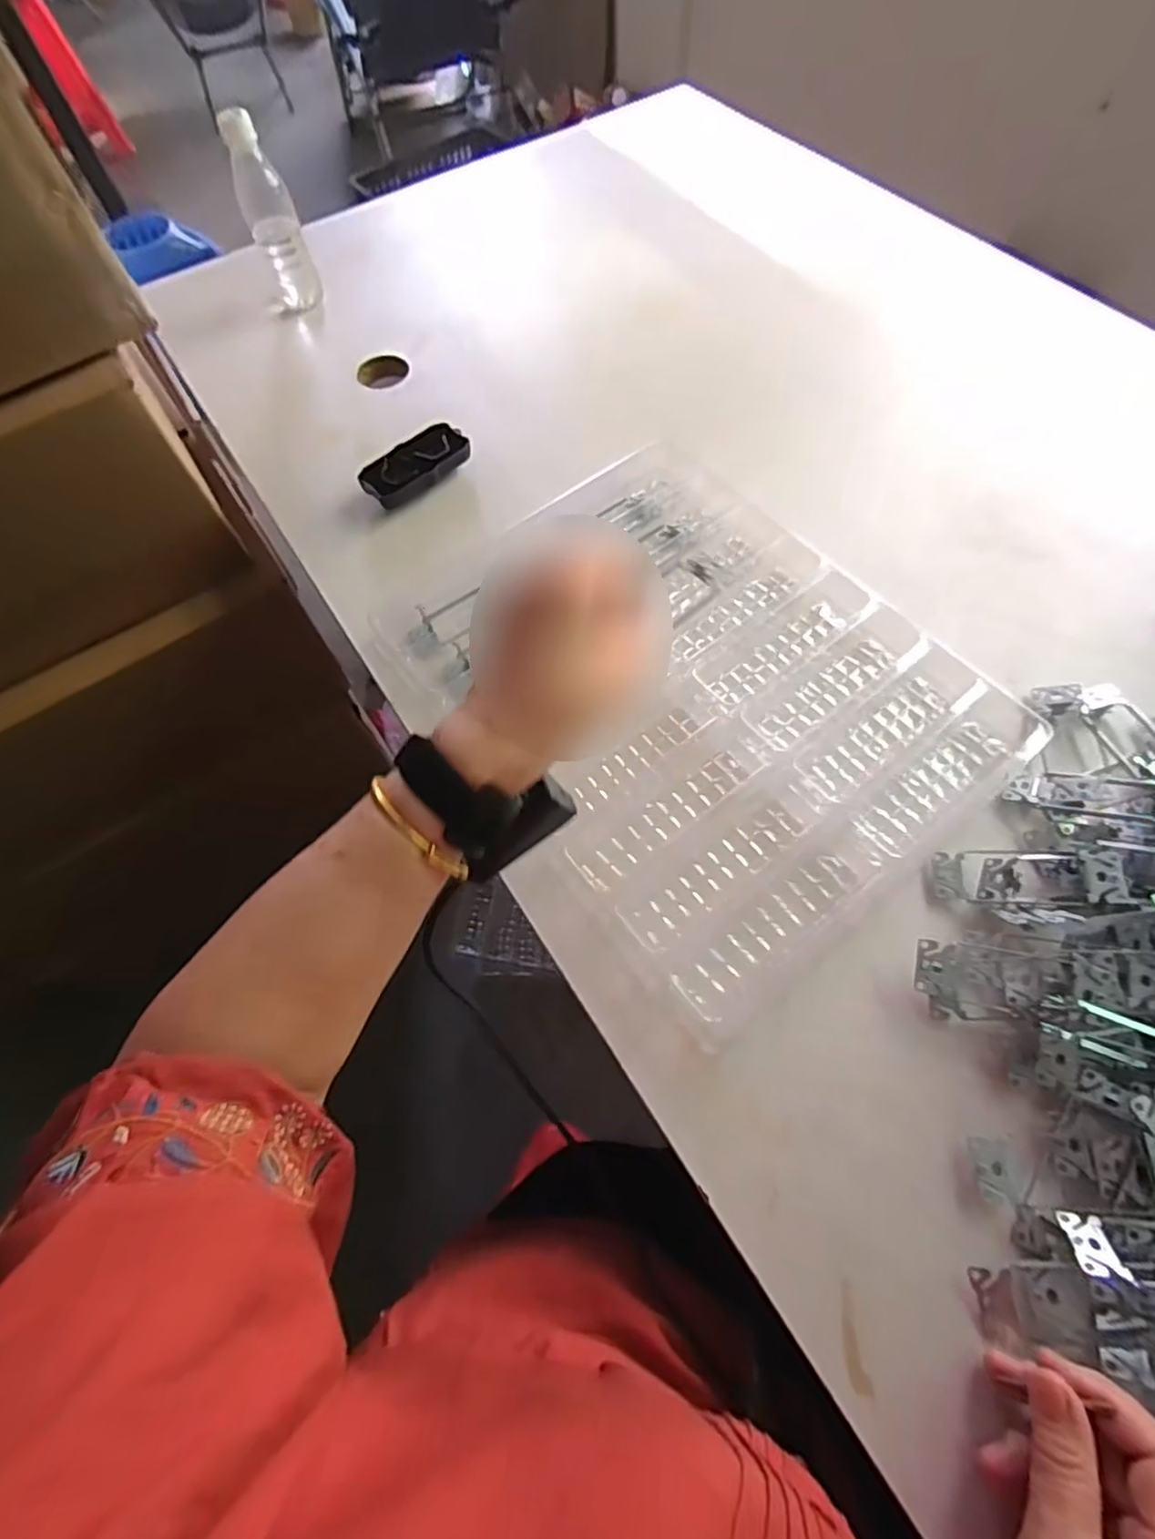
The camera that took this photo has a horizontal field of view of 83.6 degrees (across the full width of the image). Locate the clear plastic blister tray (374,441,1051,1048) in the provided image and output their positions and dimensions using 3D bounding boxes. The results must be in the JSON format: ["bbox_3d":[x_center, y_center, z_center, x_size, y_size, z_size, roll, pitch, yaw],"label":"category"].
[{"bbox_3d":[0.096,-0.076,0.519,0.355,0.025,0.429,-34,70,-14],"label":"clear plastic blister tray"}]

